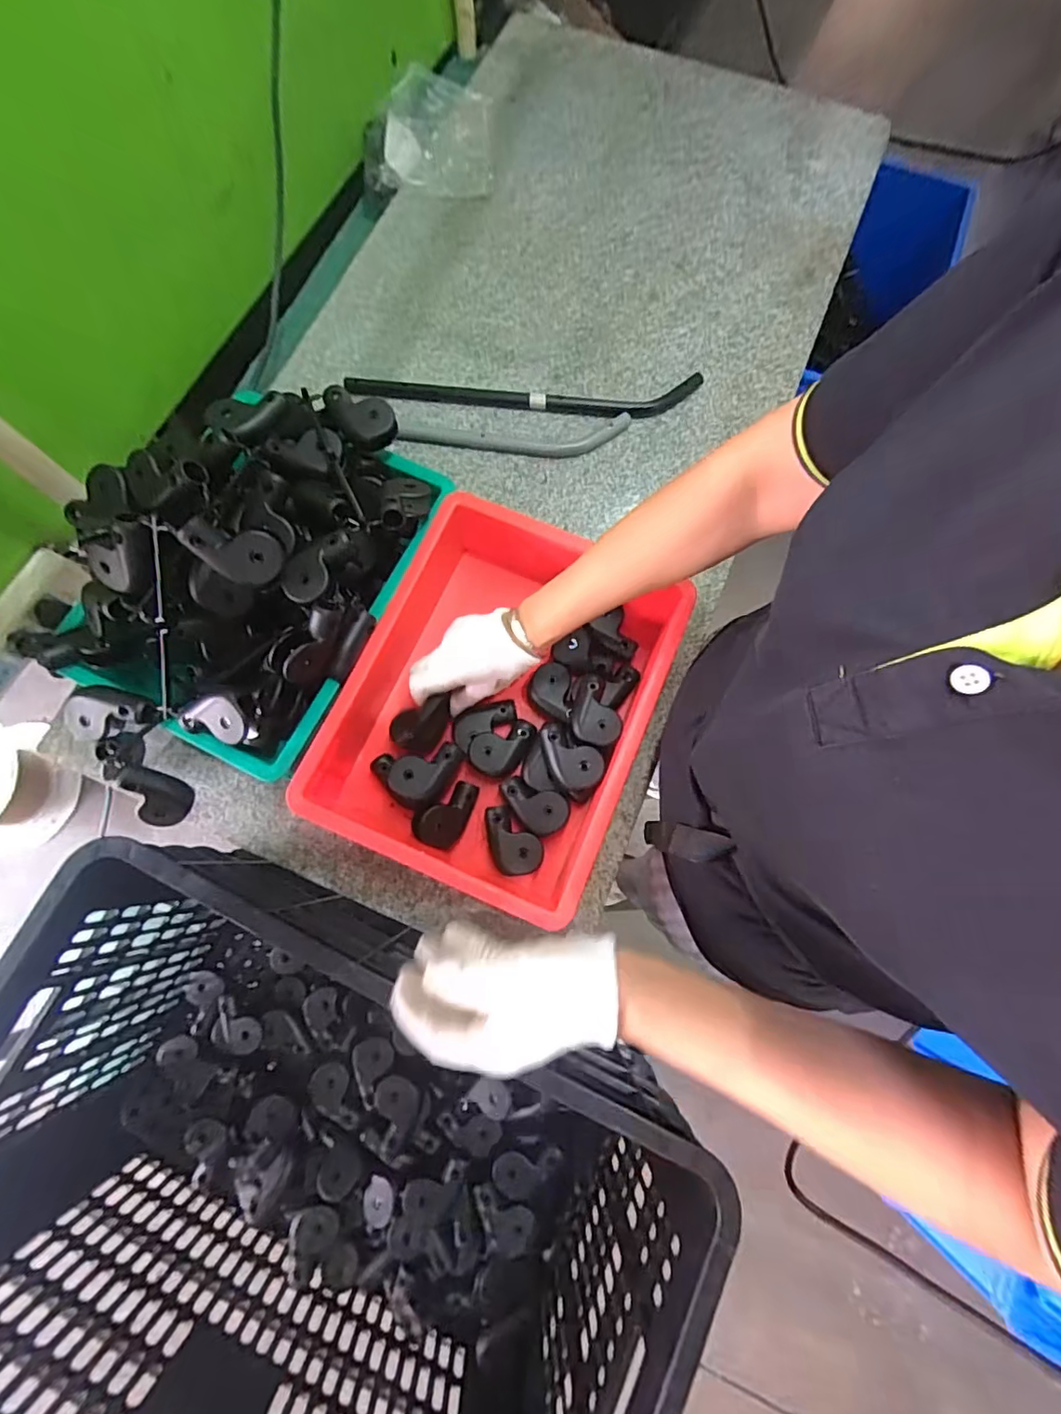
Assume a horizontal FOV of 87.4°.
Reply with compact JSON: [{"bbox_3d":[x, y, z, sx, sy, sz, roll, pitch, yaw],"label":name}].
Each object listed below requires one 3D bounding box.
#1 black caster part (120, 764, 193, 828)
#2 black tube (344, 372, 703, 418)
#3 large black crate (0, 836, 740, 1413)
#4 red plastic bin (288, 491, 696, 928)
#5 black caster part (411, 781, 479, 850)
[{"bbox_3d":[-0.349,0.080,0.511,0.042,0.068,0.024,-29,41,10],"label":"black caster part"},{"bbox_3d":[-0.009,-0.387,0.690,0.433,0.014,0.057,1,76,0],"label":"black tube"},{"bbox_3d":[-0.175,0.398,0.499,0.558,0.287,0.358,25,77,6],"label":"large black crate"},{"bbox_3d":[-0.030,-0.010,0.549,0.272,0.081,0.351,23,77,5],"label":"red plastic bin"},{"bbox_3d":[-0.082,0.103,0.543,0.044,0.018,0.071,32,78,8],"label":"black caster part"}]

